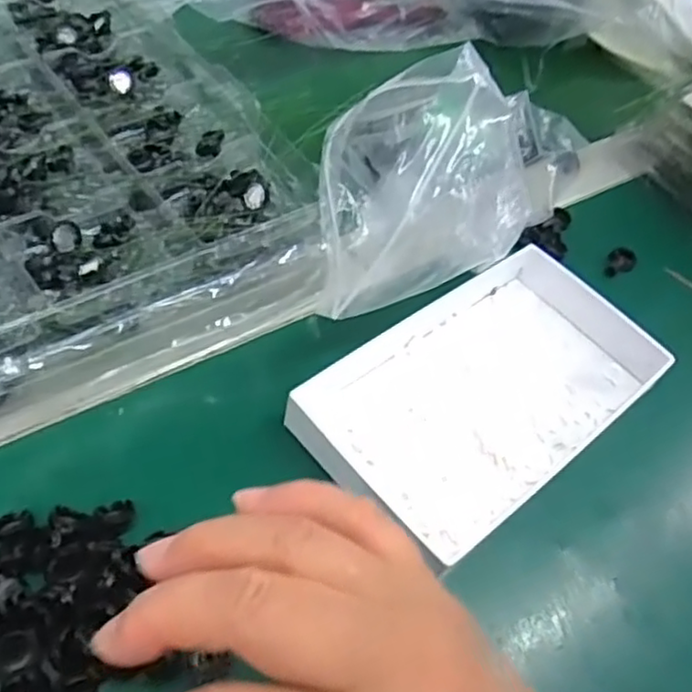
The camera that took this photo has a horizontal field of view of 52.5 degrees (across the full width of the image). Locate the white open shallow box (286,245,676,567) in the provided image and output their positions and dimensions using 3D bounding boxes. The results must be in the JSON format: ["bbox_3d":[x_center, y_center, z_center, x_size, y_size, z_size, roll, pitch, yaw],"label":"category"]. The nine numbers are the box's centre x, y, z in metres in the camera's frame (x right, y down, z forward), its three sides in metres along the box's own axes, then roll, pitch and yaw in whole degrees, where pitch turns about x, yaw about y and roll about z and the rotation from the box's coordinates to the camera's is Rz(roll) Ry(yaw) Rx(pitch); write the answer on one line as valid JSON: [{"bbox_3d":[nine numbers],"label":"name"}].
[{"bbox_3d":[0.065,0.020,0.344,0.179,0.034,0.105,-34,66,-30],"label":"white open shallow box"}]

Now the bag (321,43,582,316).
[{"bbox_3d":[0.036,-0.076,0.336,0.124,0.076,0.093,-29,61,-32],"label":"bag"}]

